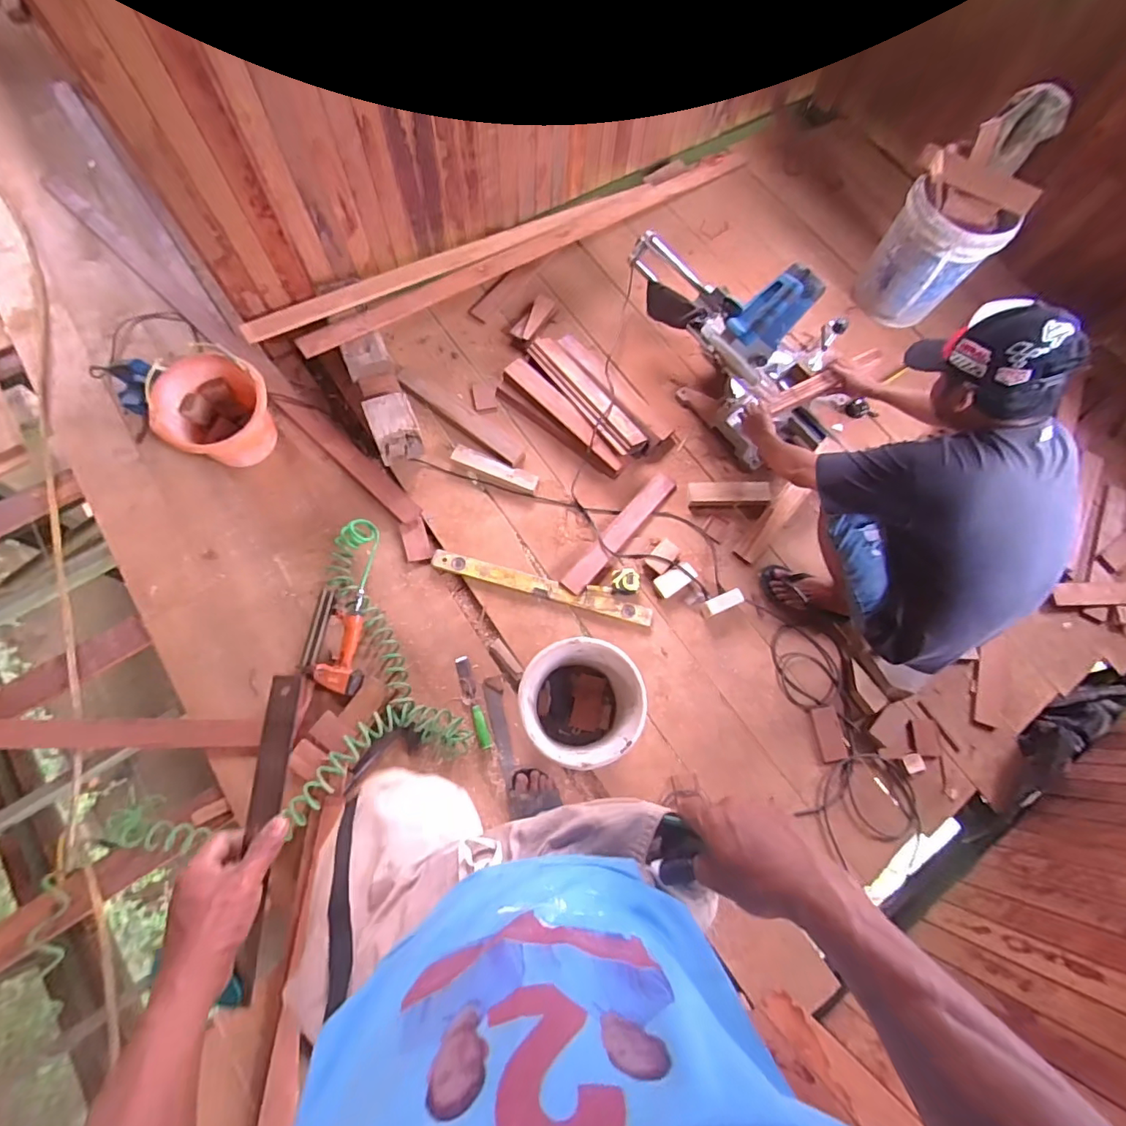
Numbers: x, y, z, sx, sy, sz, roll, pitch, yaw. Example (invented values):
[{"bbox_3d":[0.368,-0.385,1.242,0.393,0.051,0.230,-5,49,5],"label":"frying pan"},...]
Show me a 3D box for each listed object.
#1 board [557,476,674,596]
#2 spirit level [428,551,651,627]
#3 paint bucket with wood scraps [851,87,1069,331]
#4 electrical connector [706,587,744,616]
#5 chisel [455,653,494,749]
[{"bbox_3d":[0.166,-0.093,1.510,0.065,0.021,0.453,41,74,10],"label":"board"},{"bbox_3d":[-0.057,0.063,1.459,0.615,0.024,0.067,15,71,2],"label":"spirit level"},{"bbox_3d":[1.030,-0.905,1.431,0.271,0.513,0.260,0,77,-1],"label":"paint bucket with wood scraps"},{"bbox_3d":[0.444,0.105,1.448,0.099,0.022,0.044,-29,78,17],"label":"electrical connector"},{"bbox_3d":[-0.236,0.364,1.380,0.036,0.022,0.241,-17,73,-9],"label":"chisel"}]

